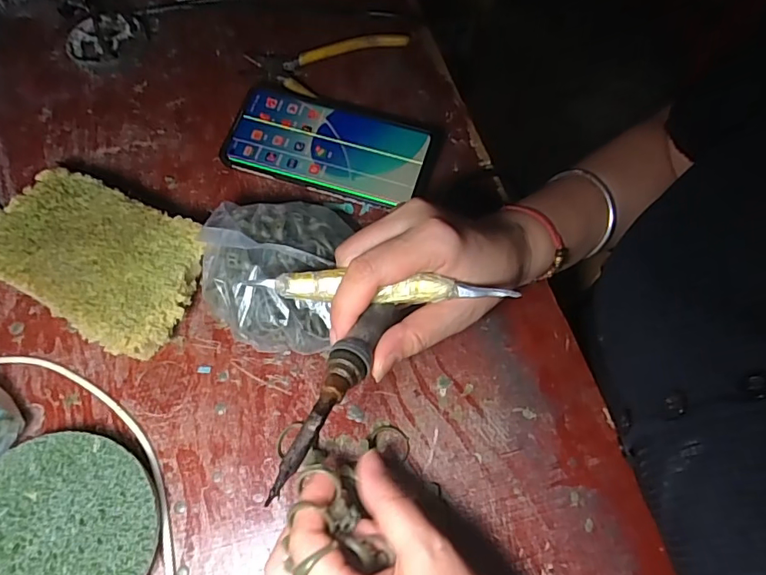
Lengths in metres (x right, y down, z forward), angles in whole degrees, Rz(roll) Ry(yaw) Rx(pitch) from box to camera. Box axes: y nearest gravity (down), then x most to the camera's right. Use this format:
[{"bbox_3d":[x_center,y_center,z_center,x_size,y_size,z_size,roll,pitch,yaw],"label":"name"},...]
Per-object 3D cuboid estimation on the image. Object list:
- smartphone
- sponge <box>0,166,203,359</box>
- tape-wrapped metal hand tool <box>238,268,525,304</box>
[{"bbox_3d":[-0.044,-0.117,0.414,0.158,0.010,0.083,17,72,7],"label":"smartphone"},{"bbox_3d":[-0.192,-0.015,0.349,0.138,0.044,0.093,23,65,9],"label":"sponge"},{"bbox_3d":[-0.005,0.000,0.284,0.138,0.010,0.015,2,63,3],"label":"tape-wrapped metal hand tool"}]

